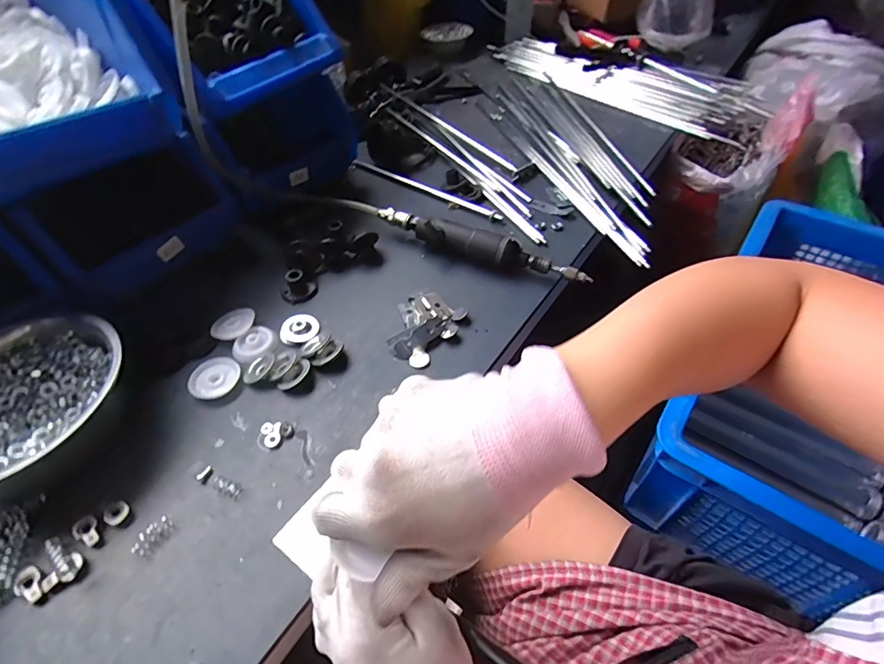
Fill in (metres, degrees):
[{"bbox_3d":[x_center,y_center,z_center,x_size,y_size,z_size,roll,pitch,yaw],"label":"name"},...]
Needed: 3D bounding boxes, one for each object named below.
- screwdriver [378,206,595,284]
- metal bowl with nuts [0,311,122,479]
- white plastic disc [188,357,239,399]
[{"bbox_3d":[0.041,-0.108,0.572,0.279,0.035,0.032,20,53,20],"label":"screwdriver"},{"bbox_3d":[-0.378,0.063,0.409,0.148,0.075,0.181,10,51,12],"label":"metal bowl with nuts"},{"bbox_3d":[-0.235,0.047,0.474,0.049,0.009,0.043,-19,50,-12],"label":"white plastic disc"}]

